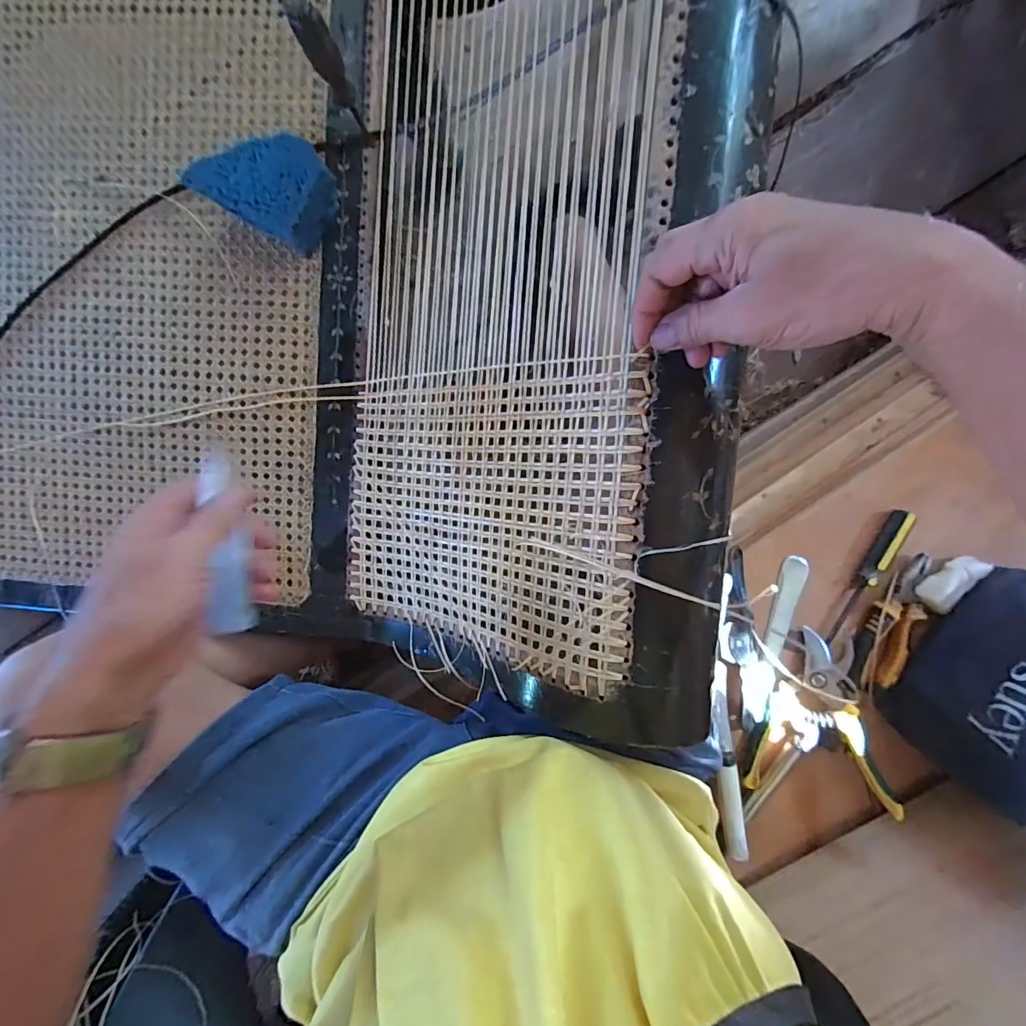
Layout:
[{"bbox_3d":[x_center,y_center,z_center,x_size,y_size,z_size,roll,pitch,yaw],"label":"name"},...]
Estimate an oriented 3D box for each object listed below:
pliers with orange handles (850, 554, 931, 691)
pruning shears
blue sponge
[{"bbox_3d":[0.400,0.116,0.476,0.041,0.017,0.148,20,95,3],"label":"pliers with orange handles"},{"bbox_3d":[0.317,0.216,0.466,0.125,0.048,0.171,1,94,5],"label":"pruning shears"},{"bbox_3d":[-0.231,-0.309,0.429,0.120,0.054,0.084,28,96,2],"label":"blue sponge"}]

